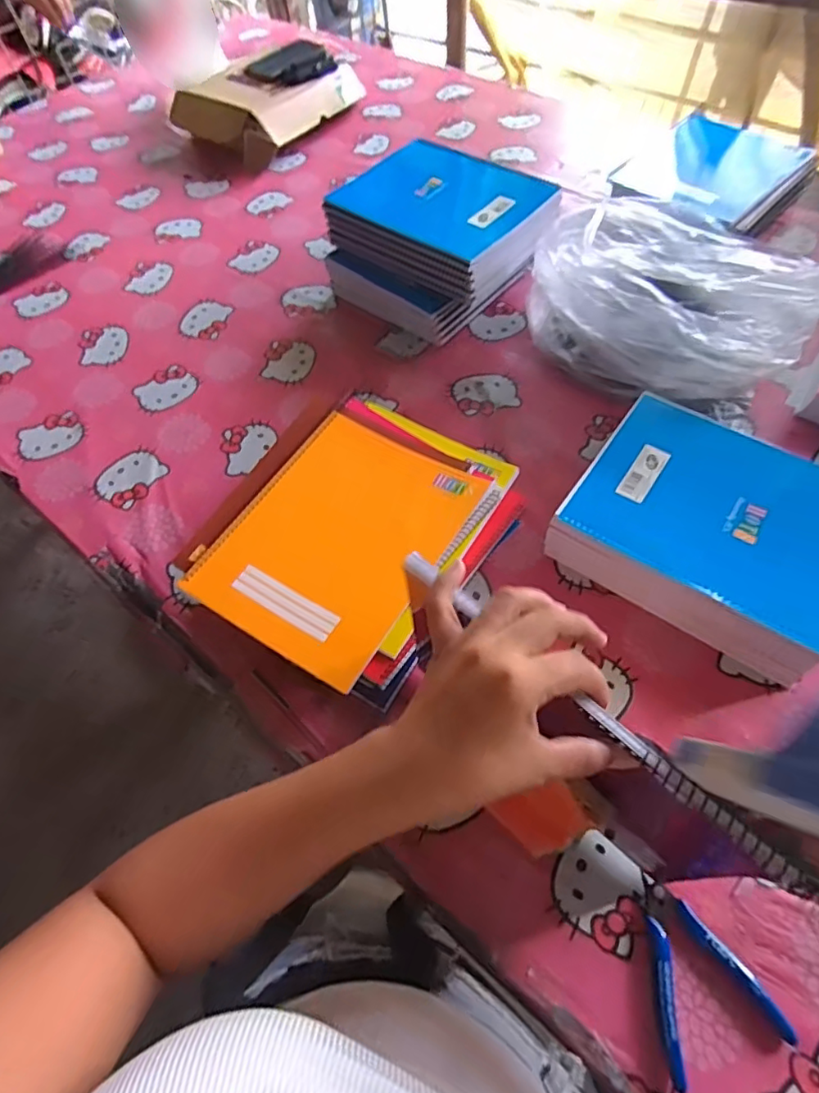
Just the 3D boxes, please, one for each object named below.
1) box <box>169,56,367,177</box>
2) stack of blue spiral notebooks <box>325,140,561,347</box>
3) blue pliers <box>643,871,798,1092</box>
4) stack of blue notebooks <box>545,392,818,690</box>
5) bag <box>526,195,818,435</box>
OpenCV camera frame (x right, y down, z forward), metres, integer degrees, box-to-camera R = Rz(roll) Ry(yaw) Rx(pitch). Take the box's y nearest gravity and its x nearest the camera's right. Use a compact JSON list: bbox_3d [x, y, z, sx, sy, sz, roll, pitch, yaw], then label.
[{"bbox_3d":[-0.274,-0.862,1.078,0.242,0.094,0.317,27,63,18],"label":"box"},{"bbox_3d":[0.042,-0.426,0.782,0.260,0.121,0.242,38,67,23],"label":"stack of blue spiral notebooks"},{"bbox_3d":[0.200,0.295,0.392,0.088,0.010,0.110,-16,59,-7],"label":"blue pliers"},{"bbox_3d":[0.292,-0.015,0.548,0.247,0.069,0.223,33,65,21],"label":"stack of blue notebooks"},{"bbox_3d":[0.316,-0.296,0.677,0.331,0.145,0.223,23,62,16],"label":"bag"}]

